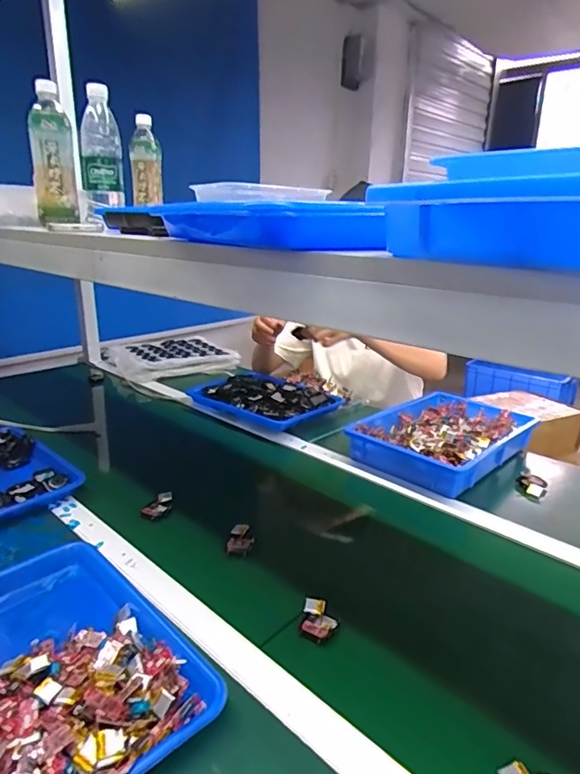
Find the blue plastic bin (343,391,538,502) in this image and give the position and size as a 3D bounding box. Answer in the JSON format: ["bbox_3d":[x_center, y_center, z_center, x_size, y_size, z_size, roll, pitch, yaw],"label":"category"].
[{"bbox_3d":[0.303,0.097,1.017,0.348,0.055,0.256,-16,25,-41],"label":"blue plastic bin"}]

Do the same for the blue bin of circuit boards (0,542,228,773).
[{"bbox_3d":[-0.252,0.289,0.502,0.335,0.053,0.260,18,25,42],"label":"blue bin of circuit boards"}]

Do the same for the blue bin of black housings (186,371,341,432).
[{"bbox_3d":[-0.073,0.019,1.238,0.339,0.047,0.210,14,23,35],"label":"blue bin of black housings"}]

